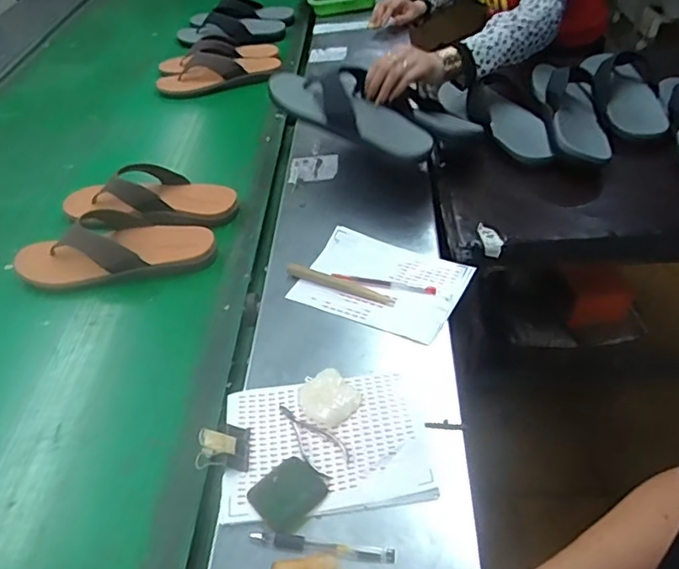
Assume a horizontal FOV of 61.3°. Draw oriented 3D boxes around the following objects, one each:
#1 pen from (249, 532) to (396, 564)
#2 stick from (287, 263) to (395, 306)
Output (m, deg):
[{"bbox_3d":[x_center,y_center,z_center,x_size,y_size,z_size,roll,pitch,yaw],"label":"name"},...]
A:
[{"bbox_3d":[-0.017,0.240,0.525,0.133,0.008,0.015,4,44,9],"label":"pen"},{"bbox_3d":[-0.001,-0.003,0.771,0.159,0.015,0.015,18,48,22],"label":"stick"}]

